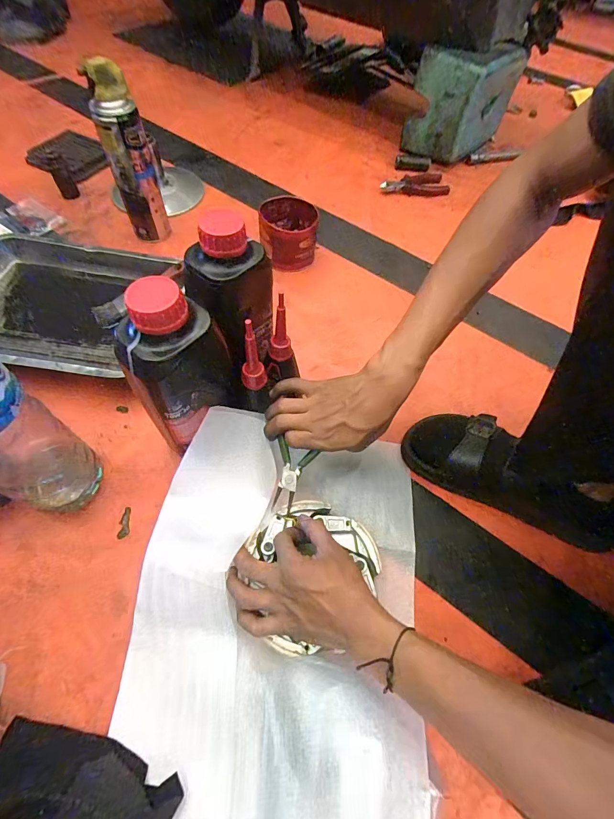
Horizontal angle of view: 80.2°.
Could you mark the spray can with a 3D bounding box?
[{"bbox_3d":[-0.284,-0.404,0.598,0.075,0.238,0.061,-16,62,-13],"label":"spray can"}]

